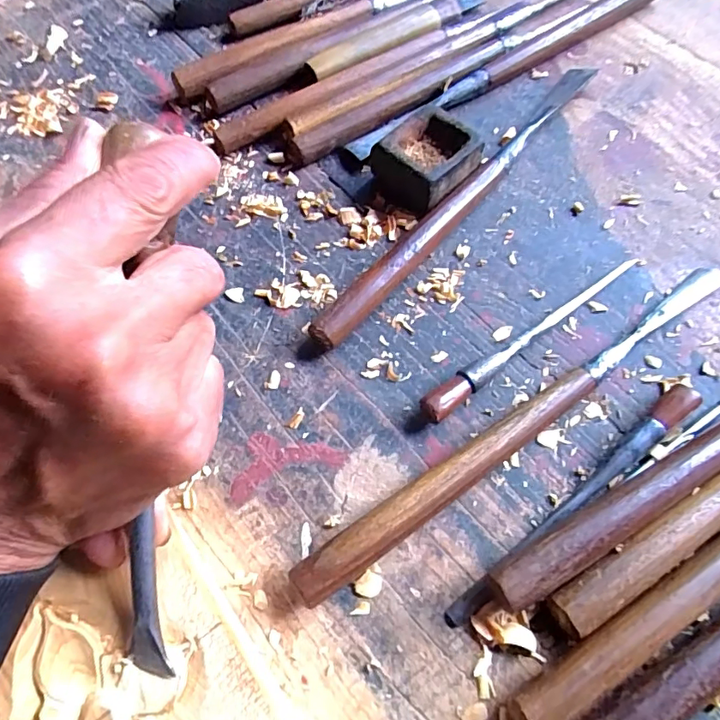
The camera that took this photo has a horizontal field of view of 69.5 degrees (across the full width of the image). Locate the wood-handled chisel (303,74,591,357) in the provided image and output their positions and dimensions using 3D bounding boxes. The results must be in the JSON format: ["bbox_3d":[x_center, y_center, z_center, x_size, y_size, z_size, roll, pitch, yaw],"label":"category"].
[{"bbox_3d":[0.064,-0.101,0.300,0.017,0.019,0.261,37,72,16],"label":"wood-handled chisel"}]

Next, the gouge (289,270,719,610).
[{"bbox_3d":[0.083,0.024,0.240,0.260,0.021,0.016,-34,69,-13],"label":"gouge"}]

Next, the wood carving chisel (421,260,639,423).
[{"bbox_3d":[0.088,-0.016,0.262,0.144,0.017,0.012,-37,70,-14],"label":"wood carving chisel"}]

